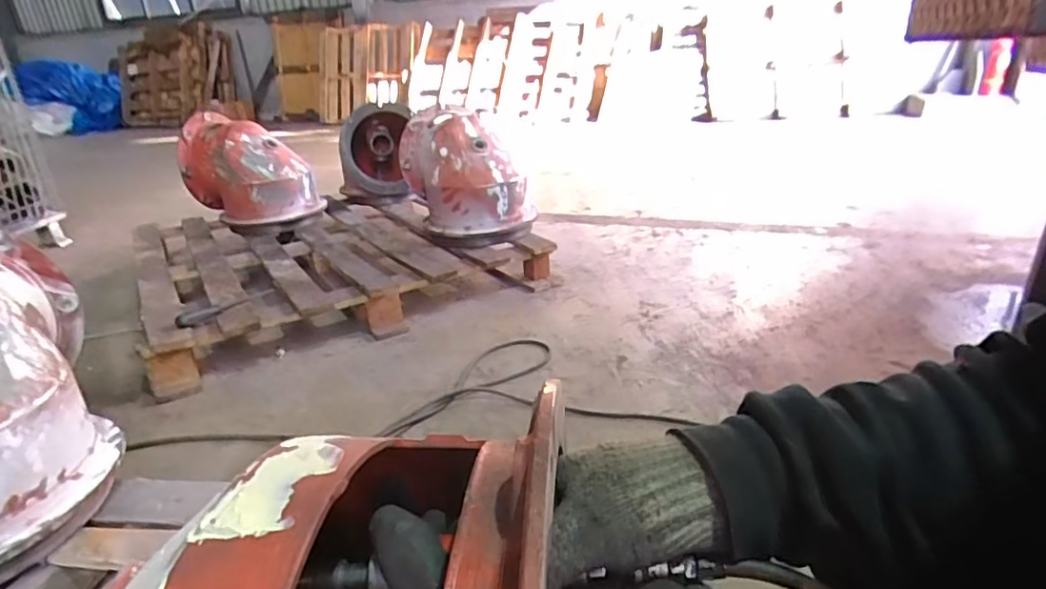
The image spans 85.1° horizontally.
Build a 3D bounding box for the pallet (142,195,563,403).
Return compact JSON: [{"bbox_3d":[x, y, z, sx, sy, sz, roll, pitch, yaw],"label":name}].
[{"bbox_3d":[-0.637,-0.148,1.834,1.020,0.119,1.090,-15,26,-27],"label":"pallet"}]

